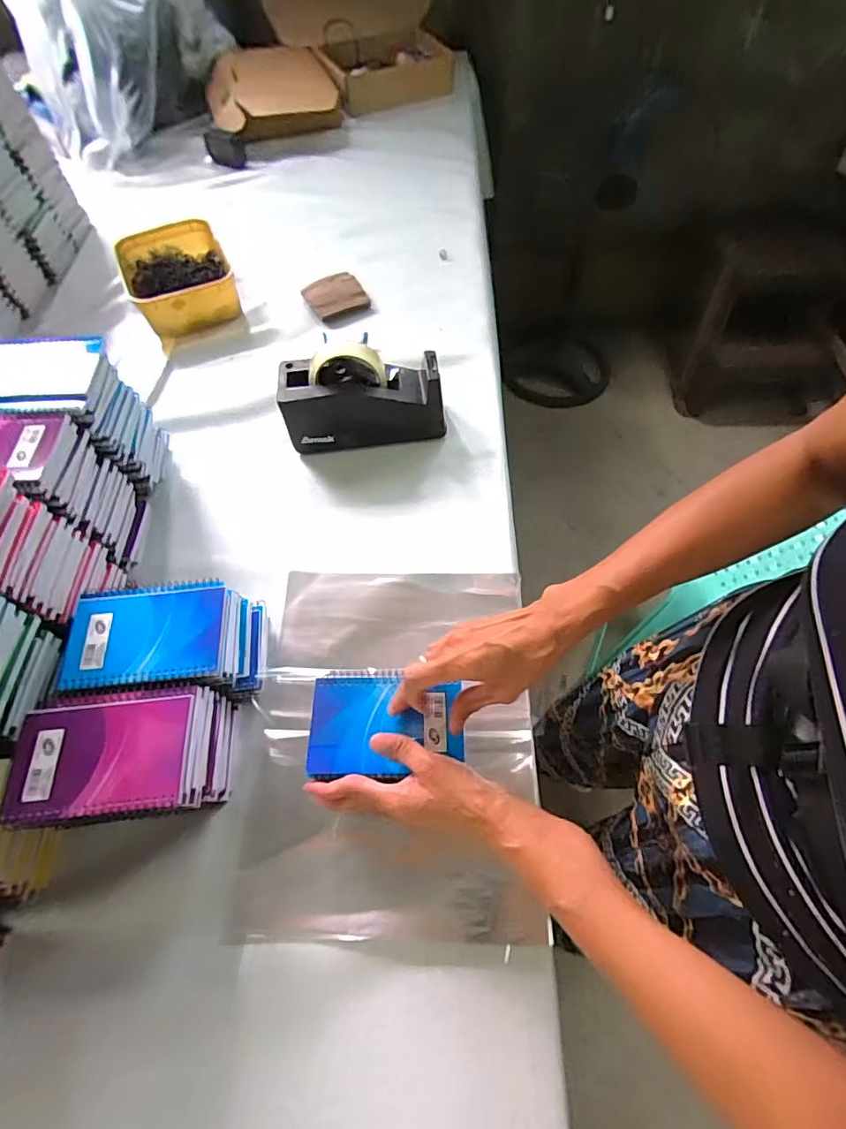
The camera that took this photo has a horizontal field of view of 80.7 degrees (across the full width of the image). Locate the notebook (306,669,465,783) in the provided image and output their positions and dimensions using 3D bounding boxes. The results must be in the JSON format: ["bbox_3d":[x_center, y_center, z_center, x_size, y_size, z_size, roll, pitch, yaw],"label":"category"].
[{"bbox_3d":[-0.033,0.132,0.428,0.126,0.010,0.089,-1,57,0],"label":"notebook"}]

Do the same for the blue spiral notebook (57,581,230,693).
[{"bbox_3d":[-0.246,0.060,0.436,0.136,0.009,0.089,-6,58,-3],"label":"blue spiral notebook"}]

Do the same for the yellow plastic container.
[{"bbox_3d":[-0.399,-0.461,0.813,0.157,0.072,0.205,-21,62,-11],"label":"yellow plastic container"}]

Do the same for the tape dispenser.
[{"bbox_3d":[-0.077,-0.213,0.633,0.199,0.127,0.070,-6,60,-2],"label":"tape dispenser"}]

